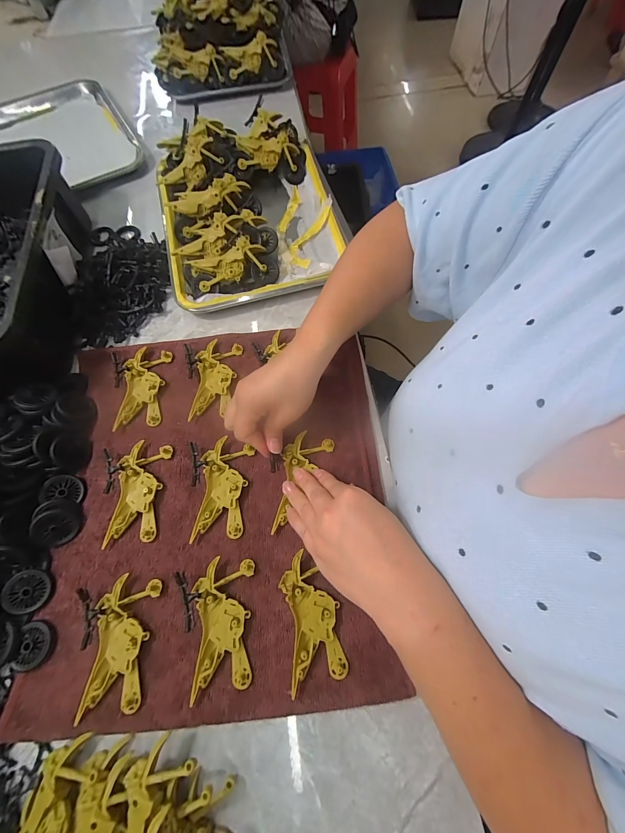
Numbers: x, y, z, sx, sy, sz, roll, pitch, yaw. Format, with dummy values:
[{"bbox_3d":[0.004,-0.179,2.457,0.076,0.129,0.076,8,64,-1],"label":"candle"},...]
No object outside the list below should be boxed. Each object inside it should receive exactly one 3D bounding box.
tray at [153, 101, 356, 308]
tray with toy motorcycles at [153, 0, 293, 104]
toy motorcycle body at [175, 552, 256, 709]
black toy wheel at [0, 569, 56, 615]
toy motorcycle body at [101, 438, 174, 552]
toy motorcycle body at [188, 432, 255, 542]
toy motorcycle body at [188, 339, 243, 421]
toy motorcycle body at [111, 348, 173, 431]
[{"bbox_3d":[-0.095,-0.318,0.461,0.254,0.059,0.330,-15,68,-3],"label":"tray"},{"bbox_3d":[-0.189,-0.766,0.614,0.261,0.106,0.232,-12,68,-2],"label":"tray with toy motorcycles"},{"bbox_3d":[-0.079,0.182,0.278,0.065,0.014,0.098,-16,68,-4],"label":"toy motorcycle body"},{"bbox_3d":[-0.265,0.164,0.291,0.040,0.004,0.035,23,62,-6],"label":"black toy wheel"},{"bbox_3d":[-0.187,0.077,0.326,0.064,0.012,0.097,-2,68,2],"label":"toy motorcycle body"},{"bbox_3d":[-0.094,0.072,0.324,0.059,0.014,0.098,-8,68,0],"label":"toy motorcycle body"},{"bbox_3d":[-0.118,-0.045,0.376,0.047,0.010,0.100,4,68,5],"label":"toy motorcycle body"},{"bbox_3d":[-0.201,-0.036,0.373,0.065,0.012,0.100,-14,68,-3],"label":"toy motorcycle body"}]

